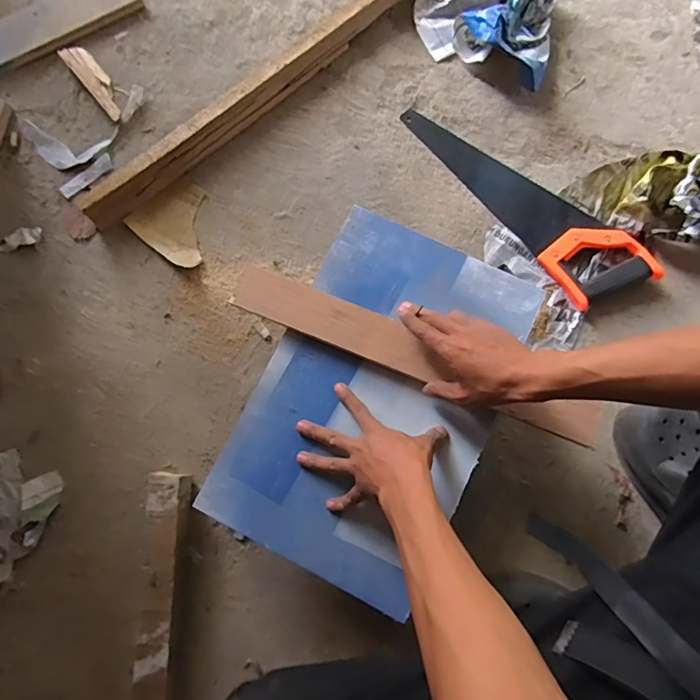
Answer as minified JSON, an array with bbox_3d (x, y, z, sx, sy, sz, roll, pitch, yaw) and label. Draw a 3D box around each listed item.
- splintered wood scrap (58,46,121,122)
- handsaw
[{"bbox_3d":[-0.402,-0.429,0.756,0.041,0.009,0.149,-38,85,-23],"label":"splintered wood scrap"},{"bbox_3d":[0.257,-0.234,0.699,0.113,0.034,0.413,-39,82,-5],"label":"handsaw"}]

